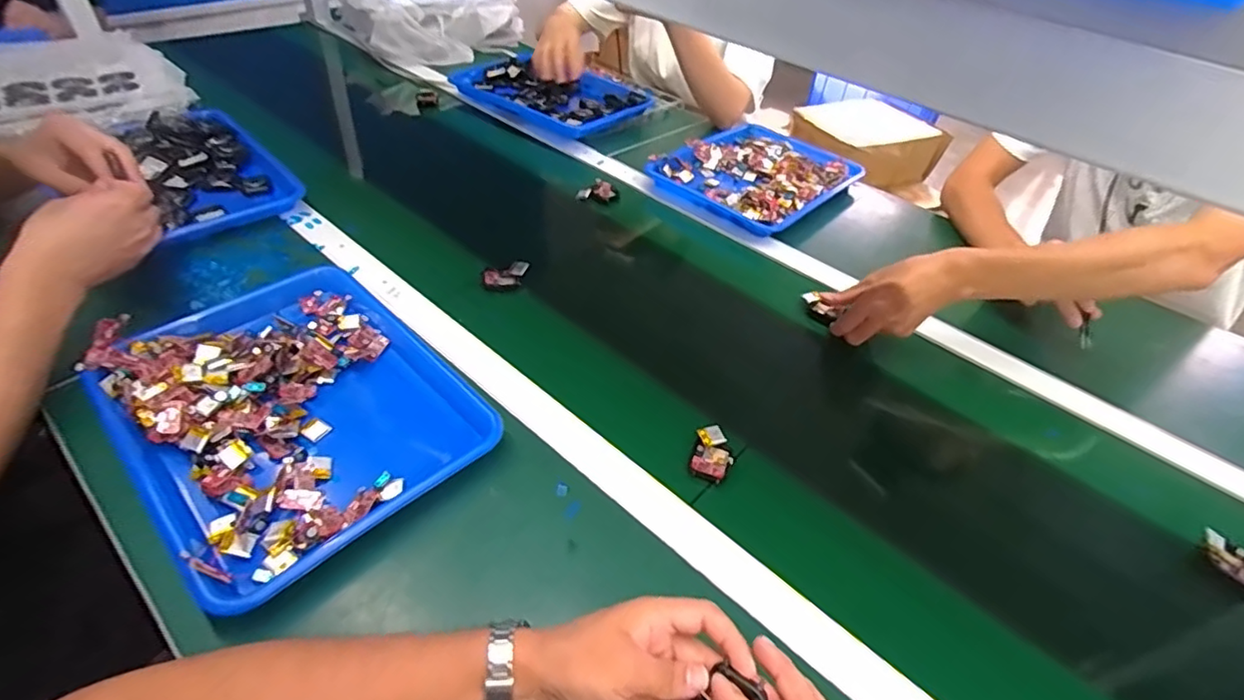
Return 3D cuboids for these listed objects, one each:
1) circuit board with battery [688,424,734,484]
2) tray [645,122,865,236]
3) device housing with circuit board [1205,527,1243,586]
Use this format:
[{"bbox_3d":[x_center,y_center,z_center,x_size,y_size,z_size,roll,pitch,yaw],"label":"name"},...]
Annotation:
[{"bbox_3d":[0.085,0.098,0.552,0.037,0.014,0.058,15,43,10],"label":"circuit board with battery"},{"bbox_3d":[0.227,-0.294,0.966,0.247,0.033,0.304,33,49,26],"label":"tray"},{"bbox_3d":[0.542,0.187,0.517,0.032,0.013,0.051,-29,53,-33],"label":"device housing with circuit board"}]

